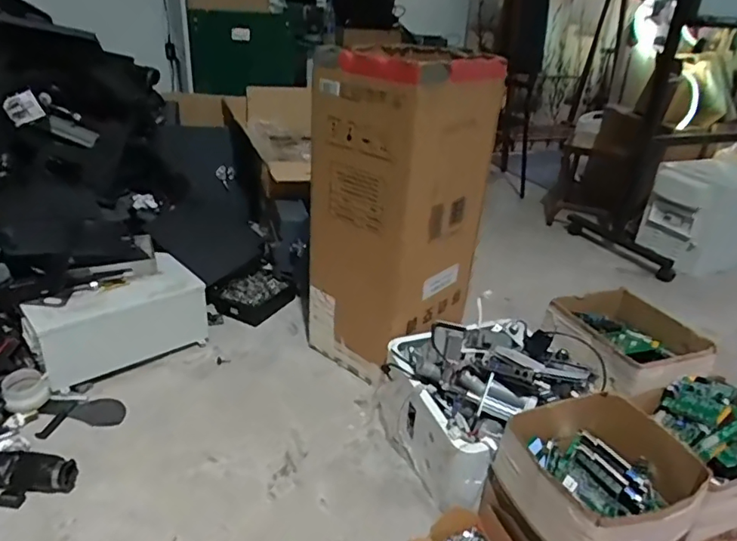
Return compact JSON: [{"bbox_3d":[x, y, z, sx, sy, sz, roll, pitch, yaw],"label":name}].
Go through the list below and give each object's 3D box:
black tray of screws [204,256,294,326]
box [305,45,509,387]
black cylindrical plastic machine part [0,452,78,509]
[{"bbox_3d":[-0.366,0.062,1.732,0.206,0.092,0.257,17,29,24],"label":"black tray of screws"},{"bbox_3d":[0.076,-0.133,1.358,0.324,0.767,0.348,26,34,37],"label":"box"},{"bbox_3d":[-0.738,0.420,1.090,0.244,0.062,0.097,4,26,3],"label":"black cylindrical plastic machine part"}]

